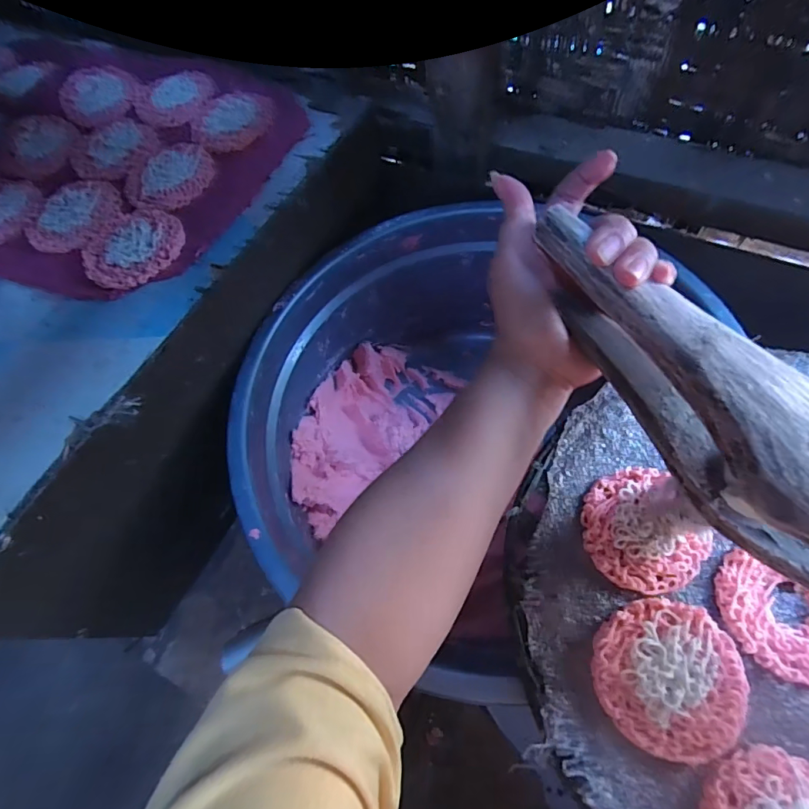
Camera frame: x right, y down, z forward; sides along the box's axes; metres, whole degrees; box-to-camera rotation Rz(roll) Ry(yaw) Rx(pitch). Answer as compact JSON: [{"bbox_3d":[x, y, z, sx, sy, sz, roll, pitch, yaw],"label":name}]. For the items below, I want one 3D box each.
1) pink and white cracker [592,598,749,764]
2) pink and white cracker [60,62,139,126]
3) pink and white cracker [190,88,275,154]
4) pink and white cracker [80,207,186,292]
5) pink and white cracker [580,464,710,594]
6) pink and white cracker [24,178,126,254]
[{"bbox_3d":[0.151,0.154,0.262,0.078,0.006,0.076,-1,64,6],"label":"pink and white cracker"},{"bbox_3d":[-0.319,-0.326,0.478,0.073,0.007,0.094,-33,65,-10],"label":"pink and white cracker"},{"bbox_3d":[-0.164,-0.274,0.441,0.081,0.009,0.080,-3,63,5],"label":"pink and white cracker"},{"bbox_3d":[-0.218,-0.127,0.375,0.068,0.007,0.079,33,72,20],"label":"pink and white cracker"},{"bbox_3d":[0.153,0.080,0.296,0.072,0.011,0.075,-3,63,5],"label":"pink and white cracker"},{"bbox_3d":[-0.287,-0.165,0.399,0.080,0.009,0.086,-35,65,-11],"label":"pink and white cracker"}]

